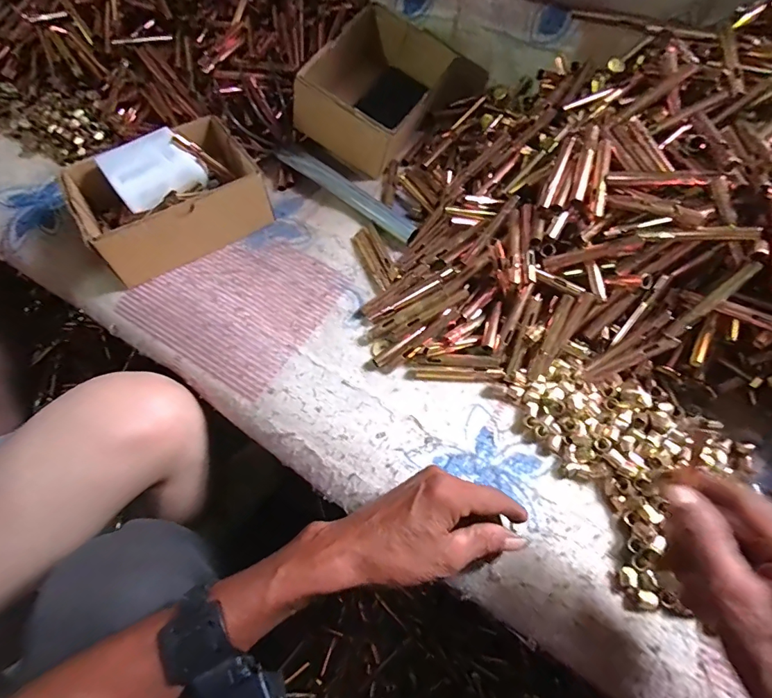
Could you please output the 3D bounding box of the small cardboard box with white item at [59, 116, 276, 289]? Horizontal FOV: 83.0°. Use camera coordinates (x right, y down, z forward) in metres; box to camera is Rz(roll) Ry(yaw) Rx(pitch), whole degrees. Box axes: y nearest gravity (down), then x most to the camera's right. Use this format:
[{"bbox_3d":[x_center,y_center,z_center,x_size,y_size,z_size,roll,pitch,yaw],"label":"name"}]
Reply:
[{"bbox_3d":[-0.243,-0.176,0.485,0.177,0.089,0.131,-33,65,-16],"label":"small cardboard box with white item"}]

